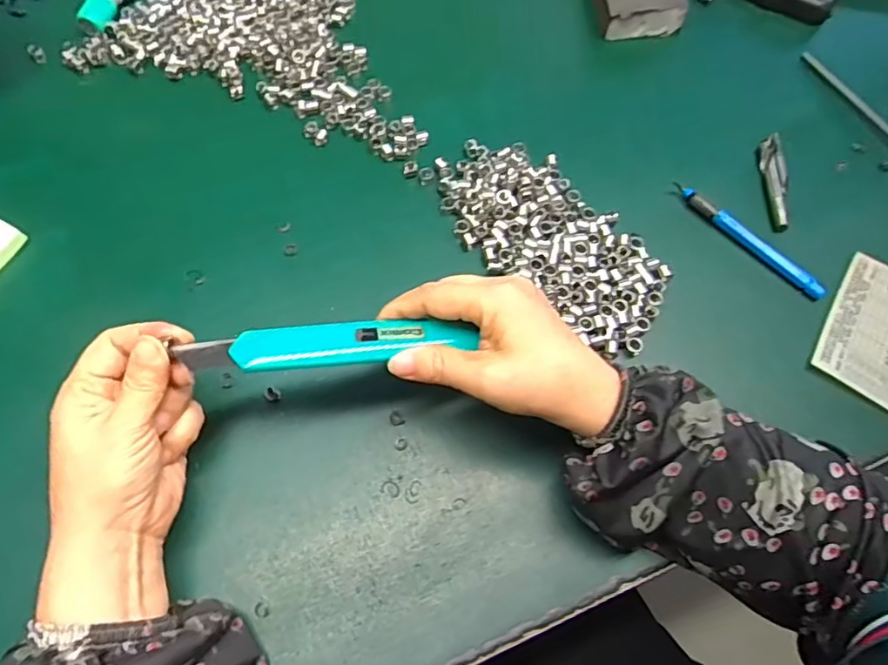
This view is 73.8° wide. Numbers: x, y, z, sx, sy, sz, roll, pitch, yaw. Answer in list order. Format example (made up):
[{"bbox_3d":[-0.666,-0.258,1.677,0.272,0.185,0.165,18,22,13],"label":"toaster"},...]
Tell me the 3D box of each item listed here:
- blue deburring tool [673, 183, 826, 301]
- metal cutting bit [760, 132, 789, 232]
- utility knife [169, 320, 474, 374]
[{"bbox_3d":[0.214,-0.067,0.417,0.008,0.013,0.121,-40,73,-18],"label":"blue deburring tool"},{"bbox_3d":[0.247,-0.115,0.440,0.013,0.015,0.087,9,66,1],"label":"metal cutting bit"},{"bbox_3d":[-0.056,0.005,0.304,0.139,0.010,0.023,-5,66,-8],"label":"utility knife"}]

